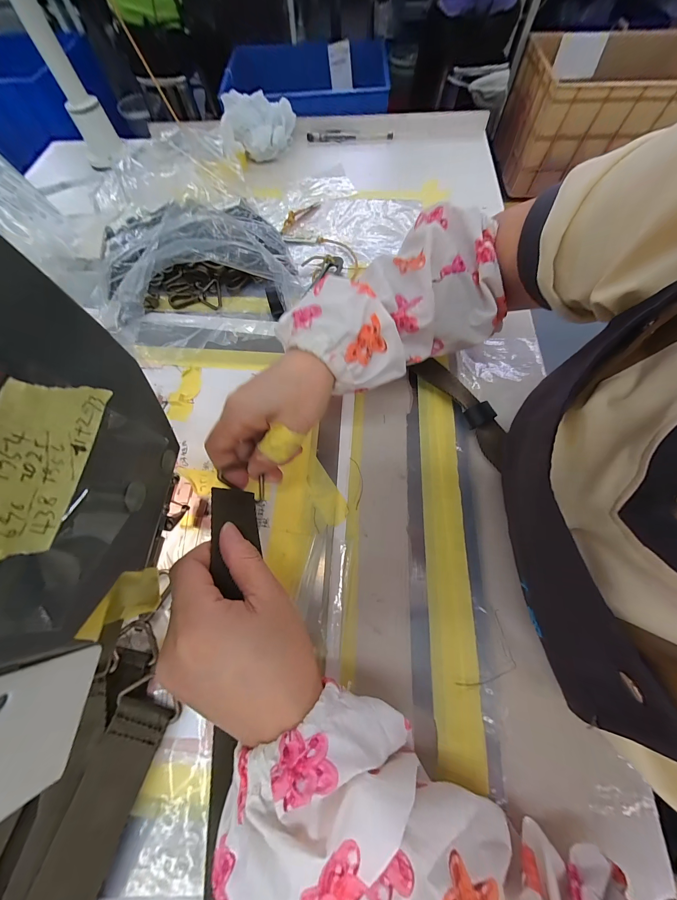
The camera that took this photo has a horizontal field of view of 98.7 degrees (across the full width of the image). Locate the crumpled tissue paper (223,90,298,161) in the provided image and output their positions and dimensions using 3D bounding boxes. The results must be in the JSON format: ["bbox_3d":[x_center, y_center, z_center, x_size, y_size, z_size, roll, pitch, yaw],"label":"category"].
[{"bbox_3d":[-0.124,-0.510,0.466,0.119,0.058,0.097,-13,68,-3],"label":"crumpled tissue paper"}]

